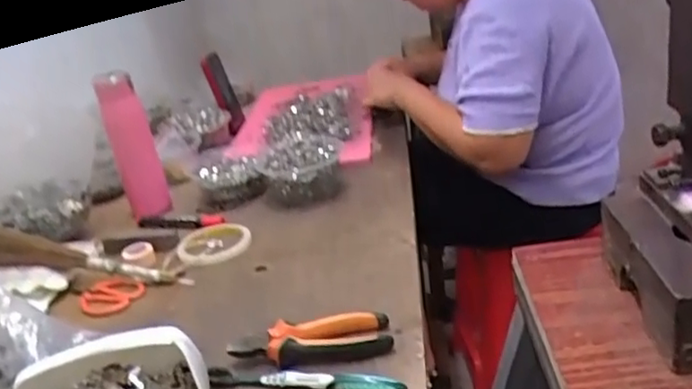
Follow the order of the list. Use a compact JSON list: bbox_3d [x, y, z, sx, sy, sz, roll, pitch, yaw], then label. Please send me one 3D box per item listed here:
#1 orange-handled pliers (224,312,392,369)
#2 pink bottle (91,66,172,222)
[{"bbox_3d":[-0.034,0.138,0.613,0.150,0.022,0.050,-7,23,0],"label":"orange-handled pliers"},{"bbox_3d":[-0.325,-0.079,0.985,0.063,0.214,0.048,-17,25,-22],"label":"pink bottle"}]

